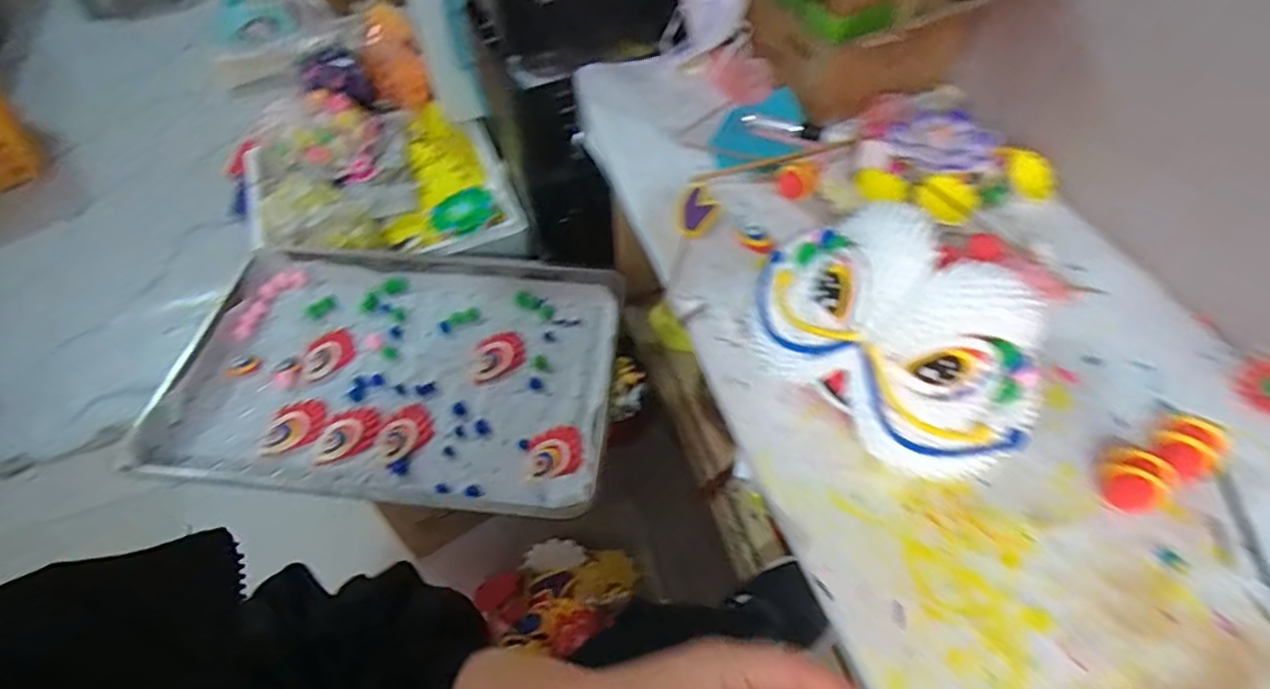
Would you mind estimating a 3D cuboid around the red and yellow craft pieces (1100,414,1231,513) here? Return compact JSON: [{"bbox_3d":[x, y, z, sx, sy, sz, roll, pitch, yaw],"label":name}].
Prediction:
[{"bbox_3d":[0.403,0.090,0.492,0.102,0.030,0.042,-23,57,-14],"label":"red and yellow craft pieces"}]

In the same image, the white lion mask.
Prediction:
[{"bbox_3d":[0.196,-0.008,0.501,0.235,0.139,0.131,39,64,25],"label":"white lion mask"}]

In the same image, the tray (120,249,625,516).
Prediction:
[{"bbox_3d":[-0.320,0.024,0.896,0.576,0.040,0.408,4,55,4],"label":"tray"}]

